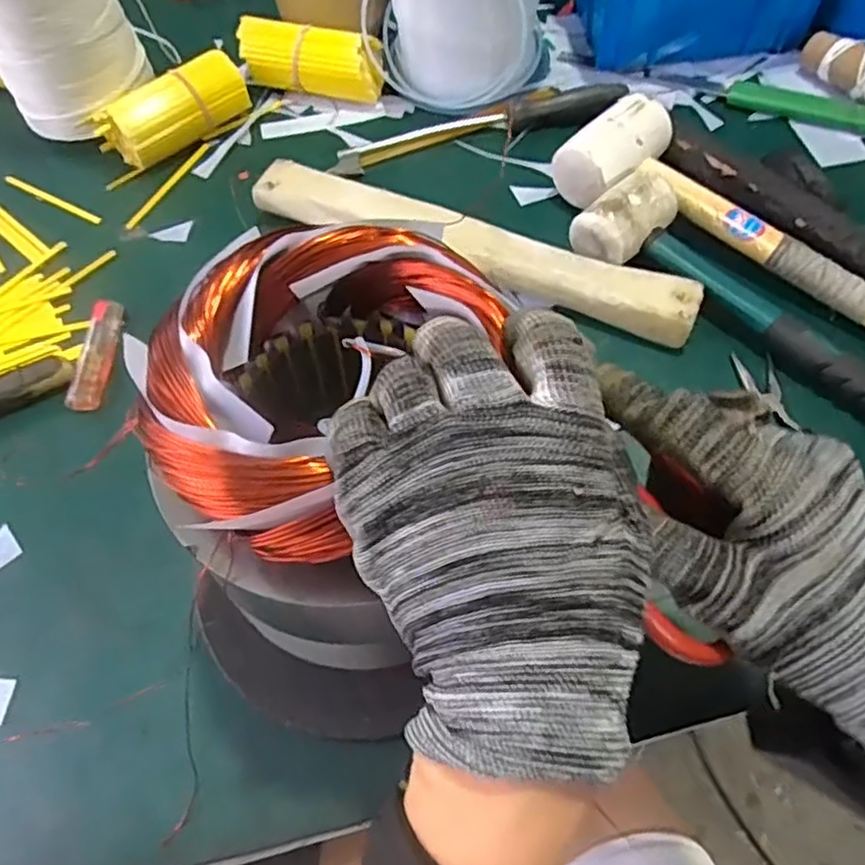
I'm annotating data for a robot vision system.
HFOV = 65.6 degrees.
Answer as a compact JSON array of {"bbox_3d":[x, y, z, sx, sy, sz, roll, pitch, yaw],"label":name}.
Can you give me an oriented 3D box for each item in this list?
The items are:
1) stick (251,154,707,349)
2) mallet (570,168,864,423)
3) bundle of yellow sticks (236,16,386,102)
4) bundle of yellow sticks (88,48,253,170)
[{"bbox_3d":[0.025,-0.135,0.487,0.328,0.034,0.043,19,64,14],"label":"stick"},{"bbox_3d":[0.214,-0.071,0.433,0.074,0.043,0.284,-36,65,-15],"label":"mallet"},{"bbox_3d":[-0.108,-0.334,0.604,0.129,0.052,0.053,13,63,11],"label":"bundle of yellow sticks"},{"bbox_3d":[-0.215,-0.269,0.567,0.125,0.048,0.041,-36,65,-15],"label":"bundle of yellow sticks"}]

